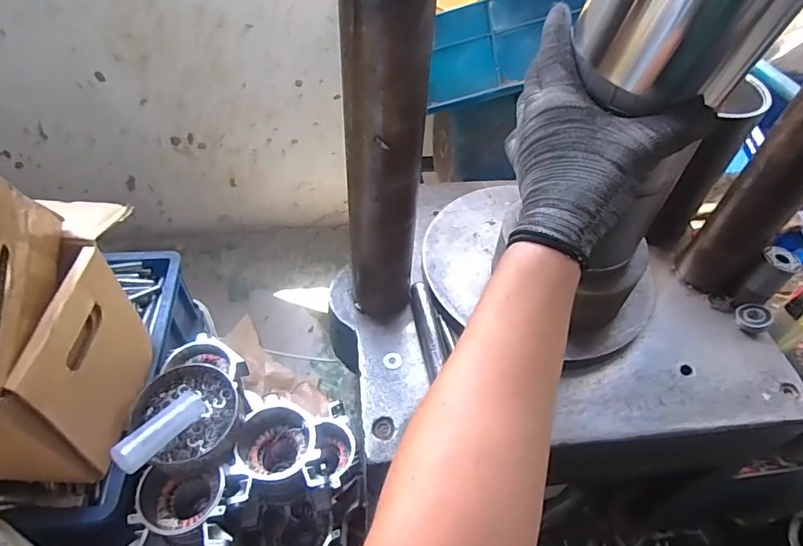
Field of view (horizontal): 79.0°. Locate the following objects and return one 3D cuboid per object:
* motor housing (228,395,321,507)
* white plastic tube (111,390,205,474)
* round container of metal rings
[{"bbox_3d":[-0.164,0.243,0.655,0.104,0.108,0.126,-10,51,-12],"label":"motor housing"},{"bbox_3d":[-0.281,0.181,0.568,0.037,0.029,0.117,20,27,13],"label":"white plastic tube"},{"bbox_3d":[-0.264,0.181,0.612,0.124,0.049,0.136,-7,50,-9],"label":"round container of metal rings"}]

